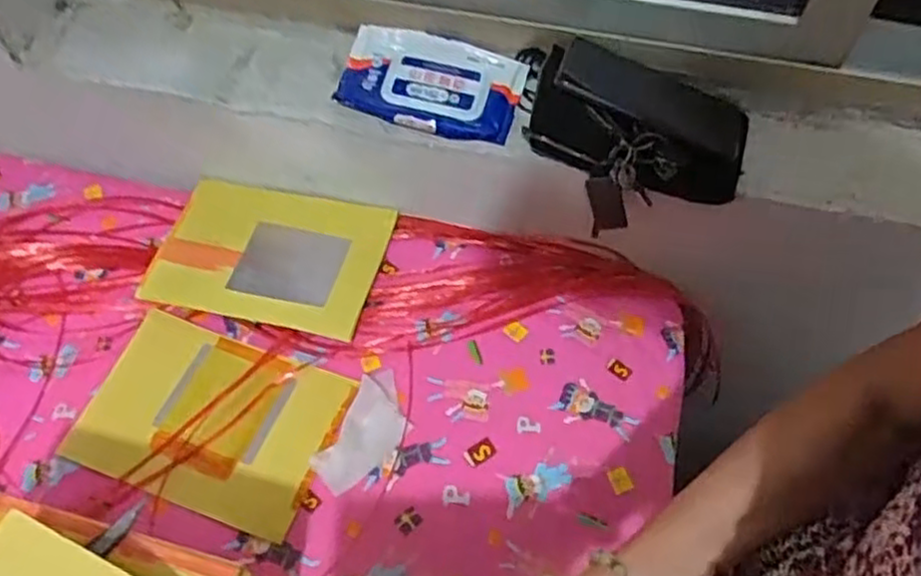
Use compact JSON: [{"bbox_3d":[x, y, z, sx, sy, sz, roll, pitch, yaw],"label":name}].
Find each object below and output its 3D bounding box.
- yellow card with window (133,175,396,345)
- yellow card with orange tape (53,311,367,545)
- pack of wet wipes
[{"bbox_3d":[-0.196,-0.036,0.745,0.219,0.010,0.157,11,61,7],"label":"yellow card with window"},{"bbox_3d":[-0.232,0.120,0.671,0.225,0.010,0.158,17,61,11],"label":"yellow card with orange tape"},{"bbox_3d":[-0.030,-0.196,0.685,0.169,0.033,0.093,14,59,10],"label":"pack of wet wipes"}]

